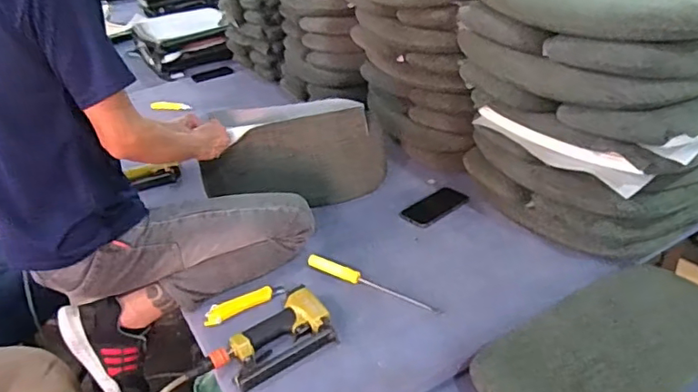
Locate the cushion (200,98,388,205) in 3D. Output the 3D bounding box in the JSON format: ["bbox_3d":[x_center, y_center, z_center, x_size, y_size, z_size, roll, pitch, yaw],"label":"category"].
[{"bbox_3d":[-0.139,-0.098,1.321,0.442,0.231,0.103,-6,31,-1],"label":"cushion"}]

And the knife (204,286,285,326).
[{"bbox_3d":[-0.198,0.200,1.033,0.155,0.018,0.034,-22,35,-25],"label":"knife"}]

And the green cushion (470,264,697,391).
[{"bbox_3d":[0.416,0.240,0.872,0.450,0.054,0.221,-19,34,-21],"label":"green cushion"}]

